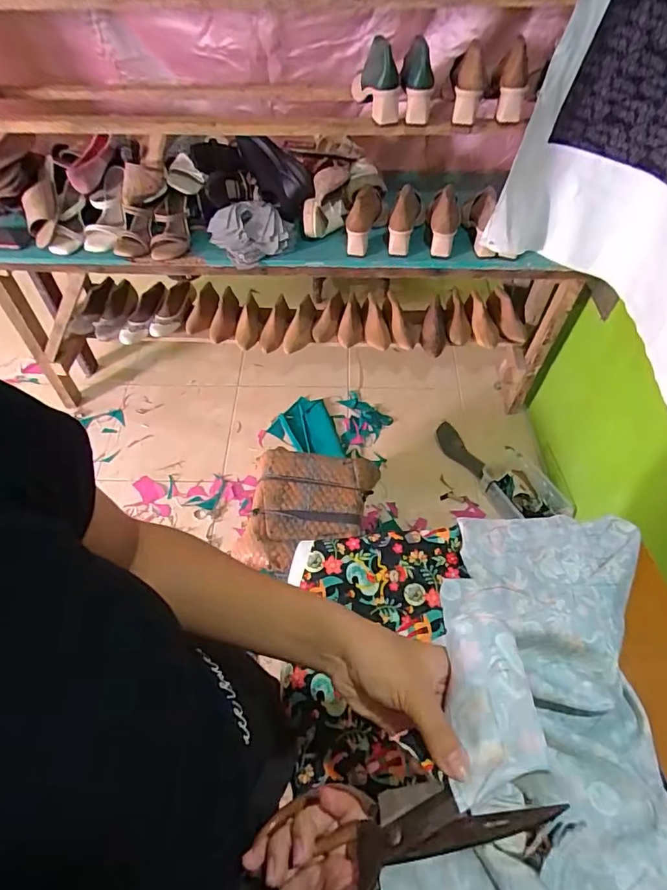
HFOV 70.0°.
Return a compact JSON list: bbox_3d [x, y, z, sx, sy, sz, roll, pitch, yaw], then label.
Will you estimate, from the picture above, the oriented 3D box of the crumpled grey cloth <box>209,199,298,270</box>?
[{"bbox_3d":[-0.202,-0.524,1.182,0.198,0.067,0.172,-22,59,-14],"label":"crumpled grey cloth"}]

